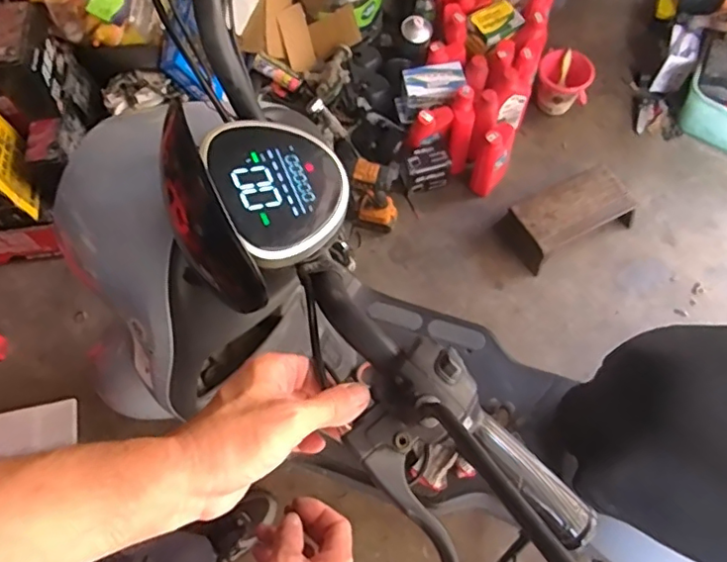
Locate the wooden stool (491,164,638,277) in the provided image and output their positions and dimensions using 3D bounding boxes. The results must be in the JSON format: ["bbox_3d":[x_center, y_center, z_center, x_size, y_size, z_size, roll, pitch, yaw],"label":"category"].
[{"bbox_3d":[0.541,-0.174,1.496,0.348,0.107,0.180,-27,67,-8],"label":"wooden stool"}]

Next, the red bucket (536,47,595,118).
[{"bbox_3d":[0.592,-0.587,1.687,0.151,0.138,0.147,-1,66,3],"label":"red bucket"}]

